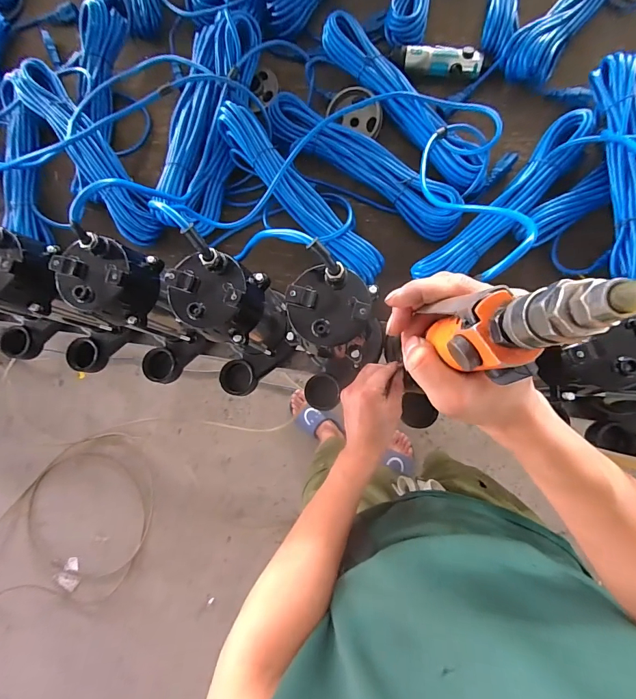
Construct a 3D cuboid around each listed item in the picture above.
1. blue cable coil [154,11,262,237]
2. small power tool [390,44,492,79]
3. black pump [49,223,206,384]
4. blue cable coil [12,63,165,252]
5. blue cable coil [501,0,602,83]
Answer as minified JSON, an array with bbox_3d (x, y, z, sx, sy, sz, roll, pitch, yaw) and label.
[{"bbox_3d":[-0.181,-0.365,0.613,0.122,0.058,0.353,10,84,8],"label":"blue cable coil"},{"bbox_3d":[0.198,-0.466,0.620,0.154,0.026,0.032,7,84,7],"label":"small power tool"},{"bbox_3d":[-0.238,-0.036,0.513,0.093,0.227,0.147,4,84,7],"label":"black pump"},{"bbox_3d":[-0.384,-0.326,0.652,0.082,0.087,0.349,-36,81,1],"label":"blue cable coil"},{"bbox_3d":[0.411,-0.559,0.599,0.084,0.047,0.341,36,88,9],"label":"blue cable coil"}]

